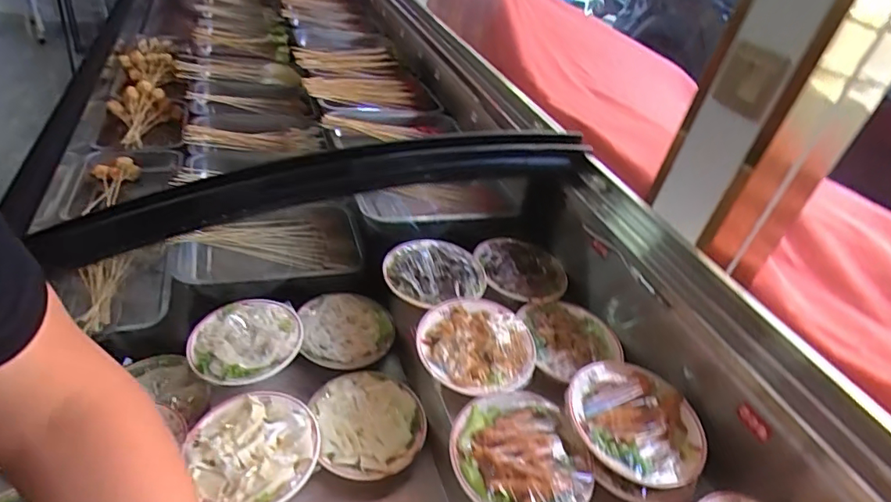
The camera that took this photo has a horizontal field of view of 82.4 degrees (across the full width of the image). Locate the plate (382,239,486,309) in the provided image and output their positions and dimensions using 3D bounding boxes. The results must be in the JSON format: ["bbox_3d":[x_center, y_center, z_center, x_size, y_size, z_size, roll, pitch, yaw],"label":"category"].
[{"bbox_3d":[-0.016,0.028,0.763,0.141,0.020,0.145,8,36,-6],"label":"plate"}]

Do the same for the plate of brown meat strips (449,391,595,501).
[{"bbox_3d":[0.081,0.214,0.540,0.137,0.028,0.147,-6,40,-24],"label":"plate of brown meat strips"}]

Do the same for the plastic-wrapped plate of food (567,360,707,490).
[{"bbox_3d":[0.212,0.189,0.570,0.140,0.038,0.146,8,36,-6],"label":"plastic-wrapped plate of food"}]

